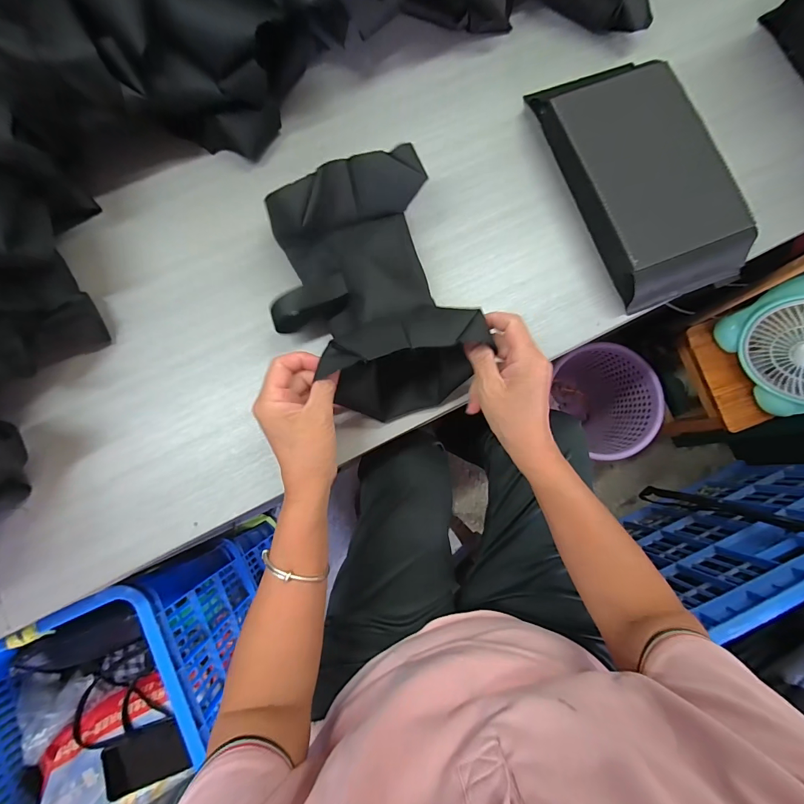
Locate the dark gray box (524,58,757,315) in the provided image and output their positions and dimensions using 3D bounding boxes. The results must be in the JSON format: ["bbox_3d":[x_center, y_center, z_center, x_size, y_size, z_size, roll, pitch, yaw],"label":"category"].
[{"bbox_3d":[0.279,-0.265,0.437,0.155,0.051,0.293,-22,84,-5],"label":"dark gray box"}]

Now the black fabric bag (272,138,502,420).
[{"bbox_3d":[-0.031,-0.107,0.366,0.174,0.092,0.236,-21,84,-5],"label":"black fabric bag"}]

